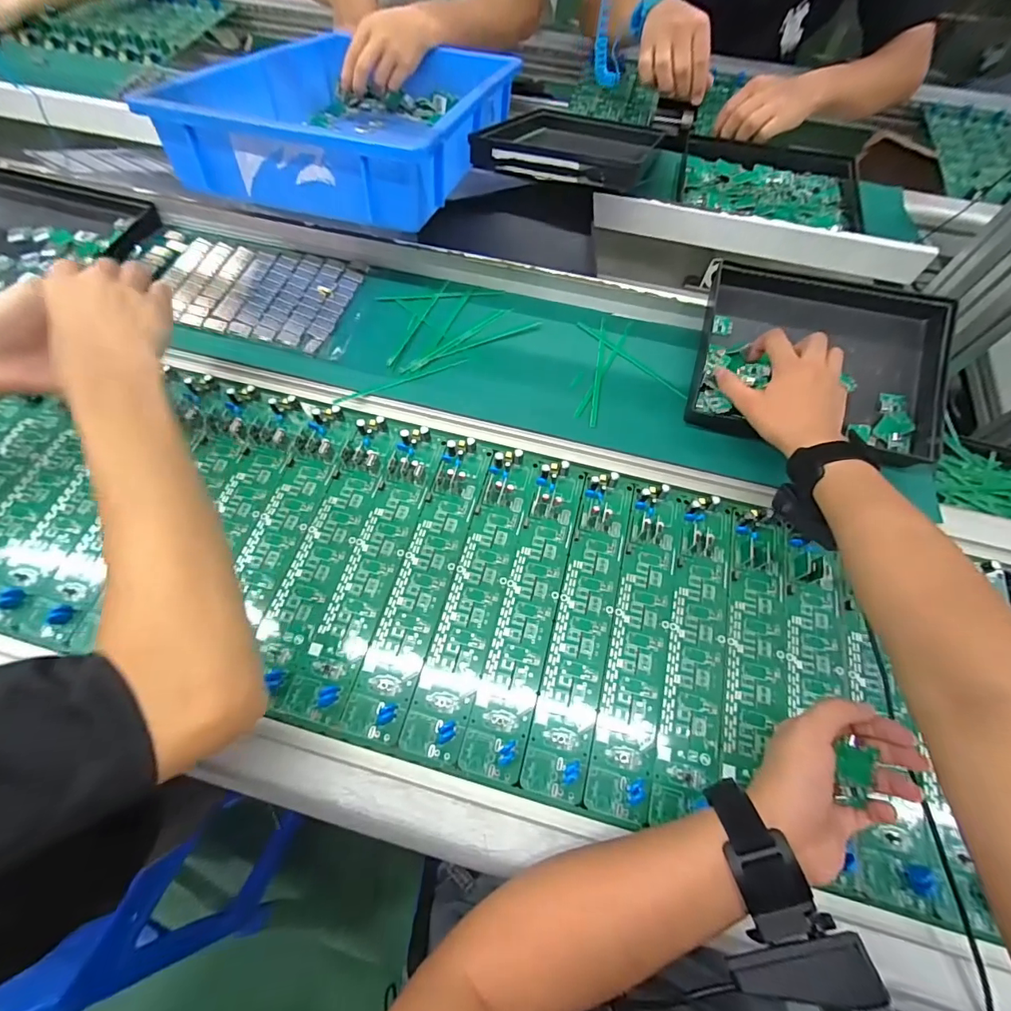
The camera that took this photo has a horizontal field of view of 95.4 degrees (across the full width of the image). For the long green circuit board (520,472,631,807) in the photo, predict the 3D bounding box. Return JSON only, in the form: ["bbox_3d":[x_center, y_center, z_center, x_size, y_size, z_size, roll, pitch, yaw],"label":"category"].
[{"bbox_3d":[0.068,0.094,0.394,0.049,0.013,0.271,14,65,4],"label":"long green circuit board"}]

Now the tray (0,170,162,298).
[{"bbox_3d":[-0.598,-0.330,0.559,0.285,0.033,0.184,14,65,4],"label":"tray"}]

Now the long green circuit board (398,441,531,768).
[{"bbox_3d":[-0.025,0.071,0.403,0.048,0.013,0.269,14,65,4],"label":"long green circuit board"}]

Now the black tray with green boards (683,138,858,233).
[{"bbox_3d":[0.362,-0.443,0.641,0.234,0.045,0.195,14,62,12],"label":"black tray with green boards"}]

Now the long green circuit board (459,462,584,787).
[{"bbox_3d":[0.022,0.083,0.398,0.049,0.013,0.270,14,65,4],"label":"long green circuit board"}]

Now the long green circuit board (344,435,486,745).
[{"bbox_3d":[-0.070,0.058,0.409,0.049,0.013,0.270,14,65,4],"label":"long green circuit board"}]

